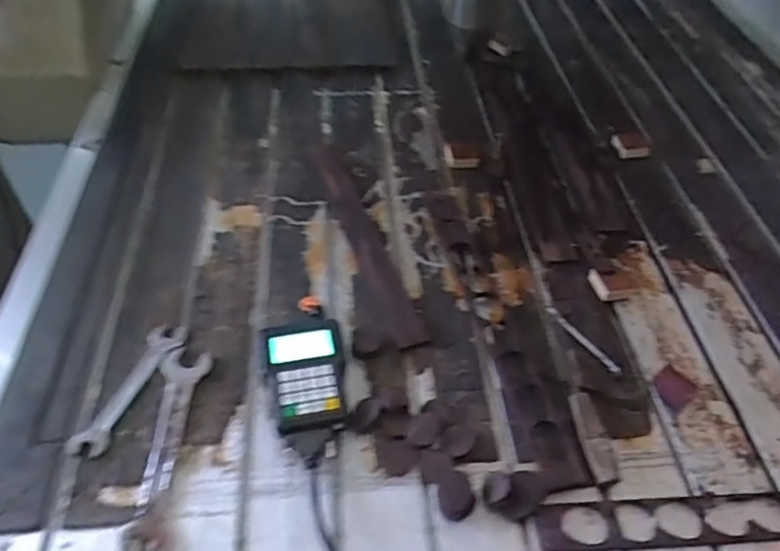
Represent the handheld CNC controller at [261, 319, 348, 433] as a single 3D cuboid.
[{"bbox_3d":[-0.105,0.119,0.743,0.096,0.026,0.148,-6,48,-9],"label":"handheld CNC controller"}]

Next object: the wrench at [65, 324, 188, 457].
[{"bbox_3d":[-0.319,0.135,0.749,0.049,0.018,0.198,14,48,9],"label":"wrench"}]

